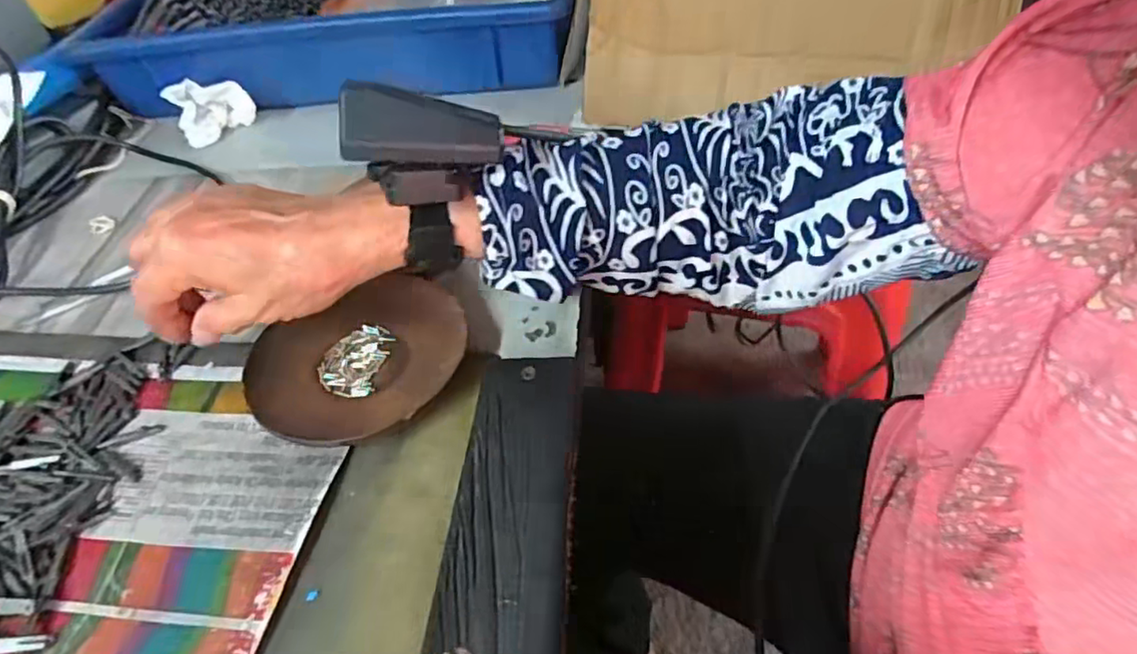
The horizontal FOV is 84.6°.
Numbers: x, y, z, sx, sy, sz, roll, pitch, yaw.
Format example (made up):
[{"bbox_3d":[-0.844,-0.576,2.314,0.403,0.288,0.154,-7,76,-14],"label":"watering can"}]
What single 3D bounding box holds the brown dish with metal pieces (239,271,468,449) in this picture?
[{"bbox_3d":[-0.112,0.015,0.338,0.113,0.014,0.109,-3,48,4],"label":"brown dish with metal pieces"}]

